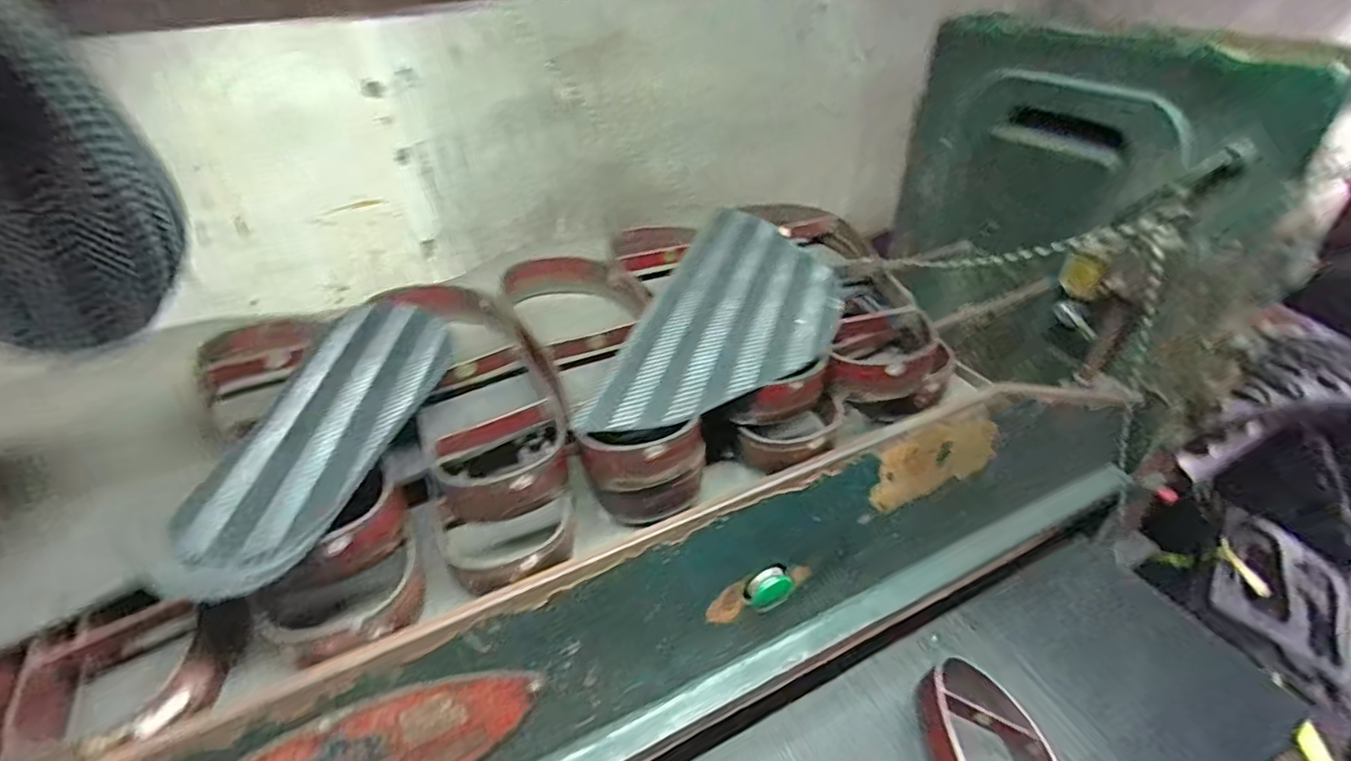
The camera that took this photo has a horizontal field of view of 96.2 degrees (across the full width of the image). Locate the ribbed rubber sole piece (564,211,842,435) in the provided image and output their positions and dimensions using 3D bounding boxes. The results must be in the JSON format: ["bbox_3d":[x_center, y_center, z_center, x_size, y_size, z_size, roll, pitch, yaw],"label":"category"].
[{"bbox_3d":[0.057,-0.066,0.525,0.156,0.024,0.349,8,37,16],"label":"ribbed rubber sole piece"}]

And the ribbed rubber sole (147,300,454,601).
[{"bbox_3d":[-0.225,0.021,0.411,0.098,0.019,0.274,-4,35,-1],"label":"ribbed rubber sole"}]

